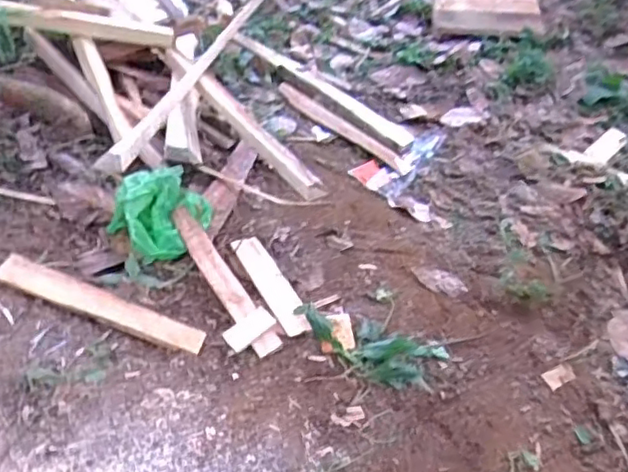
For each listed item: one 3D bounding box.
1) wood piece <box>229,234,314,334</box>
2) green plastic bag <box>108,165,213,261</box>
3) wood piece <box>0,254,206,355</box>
[{"bbox_3d":[-0.065,0.074,1.014,0.050,0.009,0.217,-18,46,-21],"label":"wood piece"},{"bbox_3d":[-0.247,-0.034,1.036,0.122,0.088,0.165,34,64,23],"label":"green plastic bag"},{"bbox_3d":[-0.287,0.095,0.885,0.283,0.021,0.042,23,58,-4],"label":"wood piece"}]

